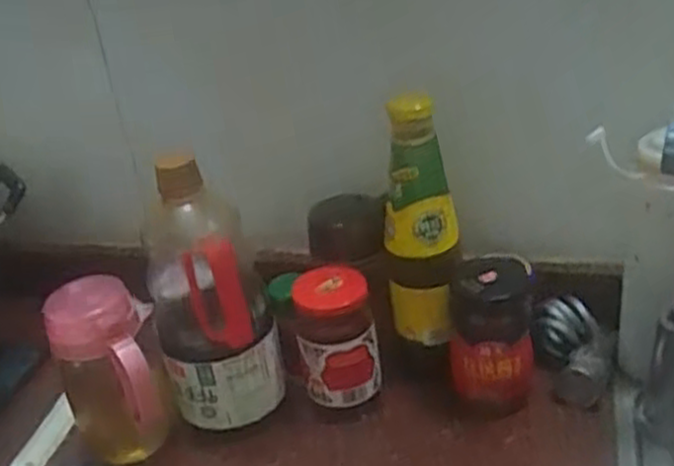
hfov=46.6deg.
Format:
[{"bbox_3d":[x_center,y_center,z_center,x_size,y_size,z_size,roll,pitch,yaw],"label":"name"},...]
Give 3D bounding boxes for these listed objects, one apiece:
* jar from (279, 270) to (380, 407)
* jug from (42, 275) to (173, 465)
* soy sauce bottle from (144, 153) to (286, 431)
[{"bbox_3d":[-0.003,0.101,0.703,0.073,0.124,0.069,-22,32,-24],"label":"jar"},{"bbox_3d":[-0.192,0.122,0.672,0.083,0.158,0.087,-18,31,-18],"label":"jug"},{"bbox_3d":[-0.111,0.058,0.682,0.103,0.242,0.102,-13,29,-10],"label":"soy sauce bottle"}]

